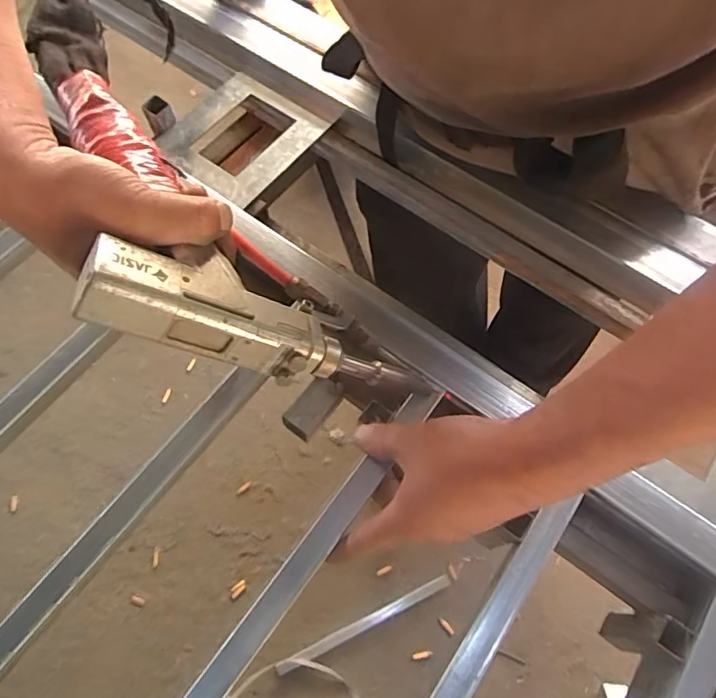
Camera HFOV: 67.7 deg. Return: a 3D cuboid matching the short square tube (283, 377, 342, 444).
[{"bbox_3d":[-0.034,0.045,0.416,0.026,0.017,0.048,35,69,14],"label":"short square tube"}]

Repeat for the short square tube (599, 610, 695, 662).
[{"bbox_3d":[0.202,0.202,0.381,0.021,0.089,0.024,33,69,13],"label":"short square tube"}]

